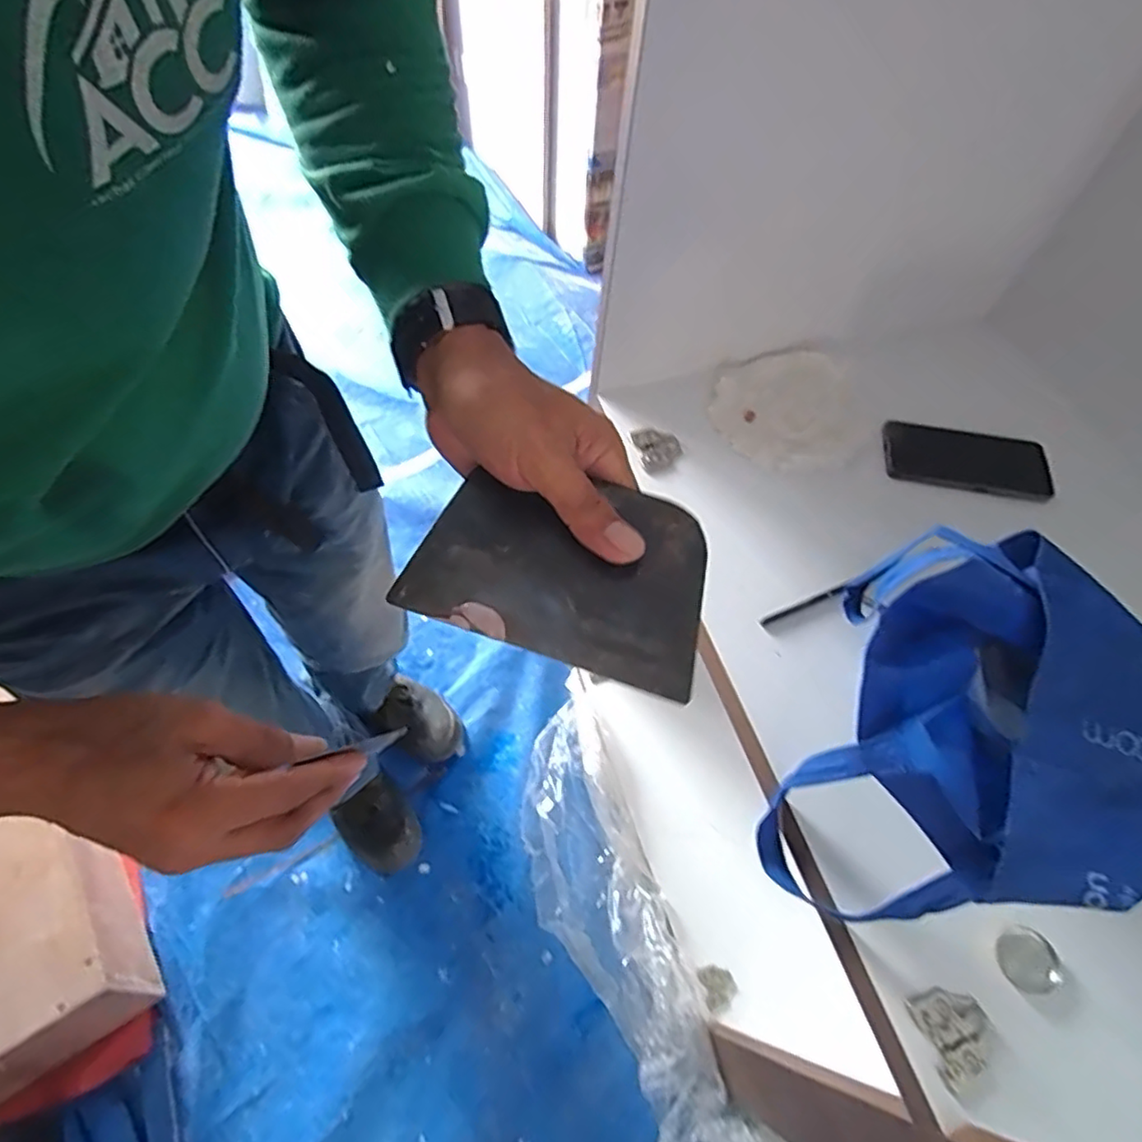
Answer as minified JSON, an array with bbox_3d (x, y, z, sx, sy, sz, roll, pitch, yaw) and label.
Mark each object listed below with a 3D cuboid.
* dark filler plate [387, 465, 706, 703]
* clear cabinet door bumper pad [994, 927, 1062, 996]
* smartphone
[{"bbox_3d":[-0.004,-0.004,0.311,0.139,0.005,0.094,17,66,10],"label":"dark filler plate"},{"bbox_3d":[0.328,0.279,0.460,0.038,0.012,0.042,3,61,0],"label":"clear cabinet door bumper pad"},{"bbox_3d":[0.425,-0.124,0.694,0.169,0.016,0.087,8,61,5],"label":"smartphone"}]

